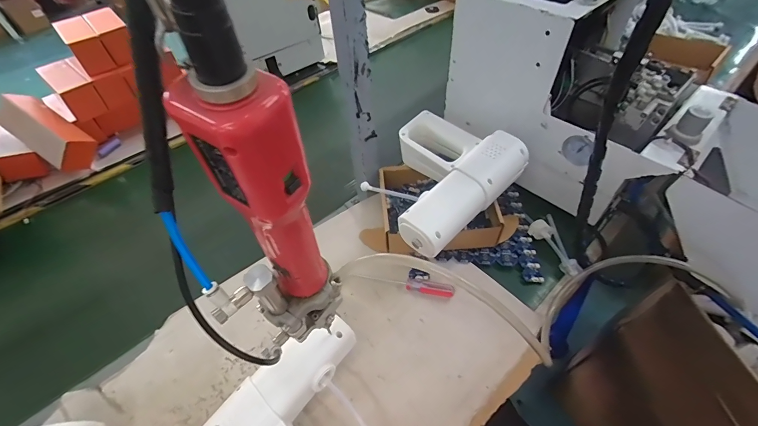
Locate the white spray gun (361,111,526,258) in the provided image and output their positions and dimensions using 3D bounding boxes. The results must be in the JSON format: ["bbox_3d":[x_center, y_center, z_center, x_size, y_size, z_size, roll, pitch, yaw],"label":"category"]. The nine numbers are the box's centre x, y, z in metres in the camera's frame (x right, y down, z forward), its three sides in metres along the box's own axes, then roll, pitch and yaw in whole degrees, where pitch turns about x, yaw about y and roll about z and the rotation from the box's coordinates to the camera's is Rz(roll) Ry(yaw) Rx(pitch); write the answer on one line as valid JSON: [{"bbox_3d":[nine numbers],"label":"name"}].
[{"bbox_3d":[0.076,-0.056,0.496,0.185,0.057,0.208,36,60,29],"label":"white spray gun"}]

